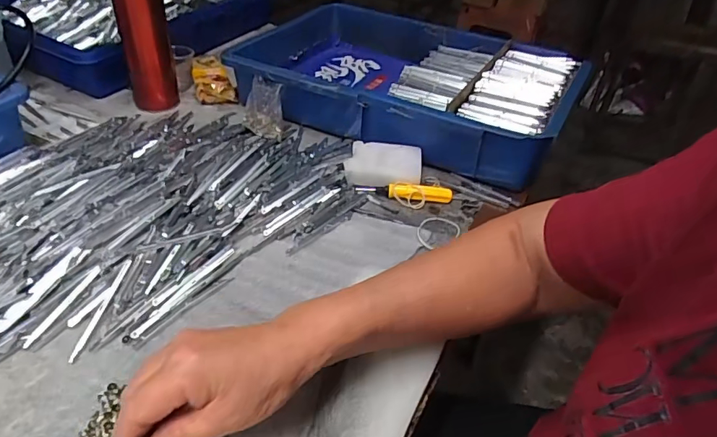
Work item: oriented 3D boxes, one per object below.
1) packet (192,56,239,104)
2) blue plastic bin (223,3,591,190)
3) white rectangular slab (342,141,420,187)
[{"bbox_3d":[-0.210,-0.203,0.719,0.057,0.033,0.103,-8,41,-16],"label":"packet"},{"bbox_3d":[0.068,-0.192,0.679,0.419,0.080,0.290,22,42,20],"label":"blue plastic bin"},{"bbox_3d":[0.029,-0.061,0.558,0.083,0.011,0.062,11,59,1],"label":"white rectangular slab"}]

